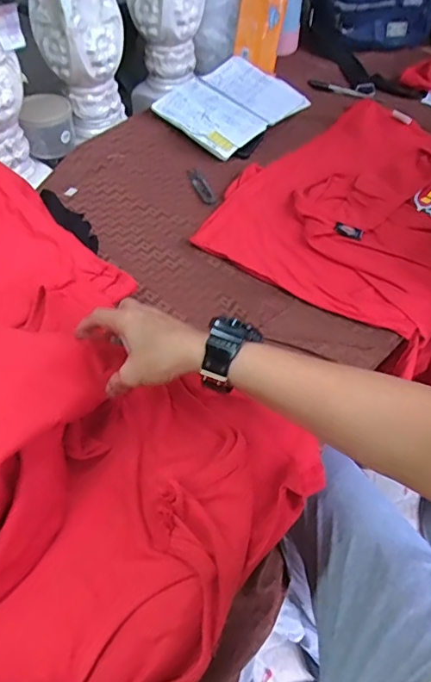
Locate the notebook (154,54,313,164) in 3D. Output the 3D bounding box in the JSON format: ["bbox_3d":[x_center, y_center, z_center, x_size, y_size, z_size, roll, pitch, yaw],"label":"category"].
[{"bbox_3d":[0.026,-0.450,0.924,0.200,0.022,0.252,41,61,14],"label":"notebook"}]

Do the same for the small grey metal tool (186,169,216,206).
[{"bbox_3d":[-0.022,-0.253,0.811,0.022,0.004,0.098,-17,53,-13],"label":"small grey metal tool"}]

